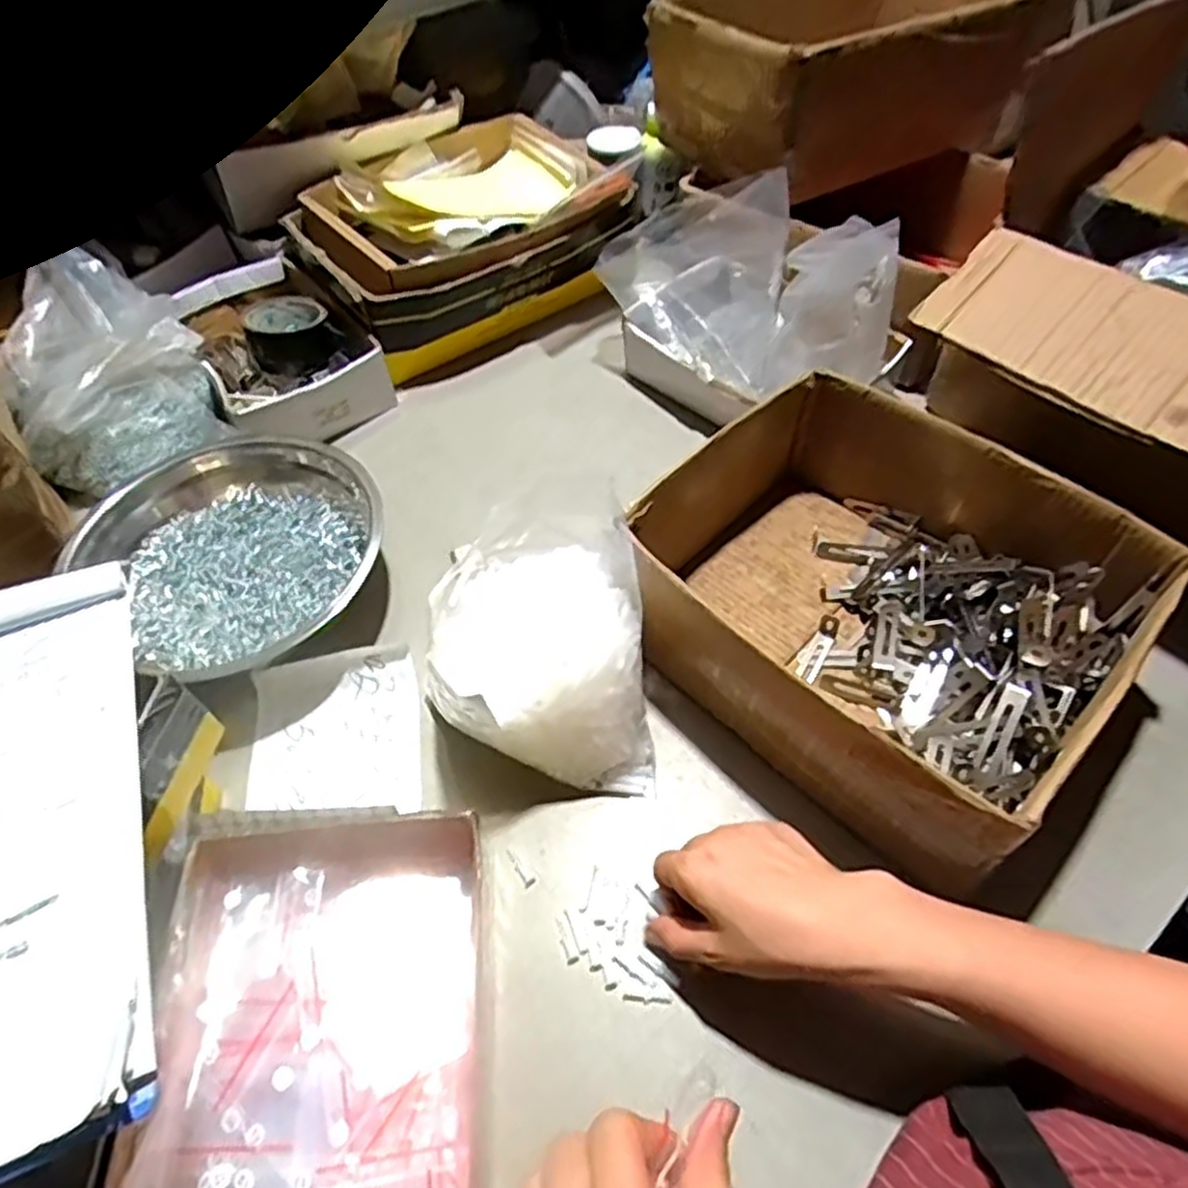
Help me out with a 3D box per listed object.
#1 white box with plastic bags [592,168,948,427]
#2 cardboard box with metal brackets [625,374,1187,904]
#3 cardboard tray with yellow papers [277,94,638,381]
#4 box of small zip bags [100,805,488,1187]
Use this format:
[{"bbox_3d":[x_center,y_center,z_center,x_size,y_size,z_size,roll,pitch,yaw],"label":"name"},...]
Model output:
[{"bbox_3d":[0.147,-0.300,0.758,0.304,0.162,0.188,36,63,26],"label":"white box with plastic bags"},{"bbox_3d":[0.202,0.002,0.562,0.263,0.125,0.314,-39,61,-23],"label":"cardboard box with metal brackets"},{"bbox_3d":[-0.168,-0.447,0.885,0.341,0.137,0.335,-24,56,-14],"label":"cardboard tray with yellow papers"},{"bbox_3d":[-0.149,0.255,0.416,0.174,0.069,0.260,-6,54,-1],"label":"box of small zip bags"}]

